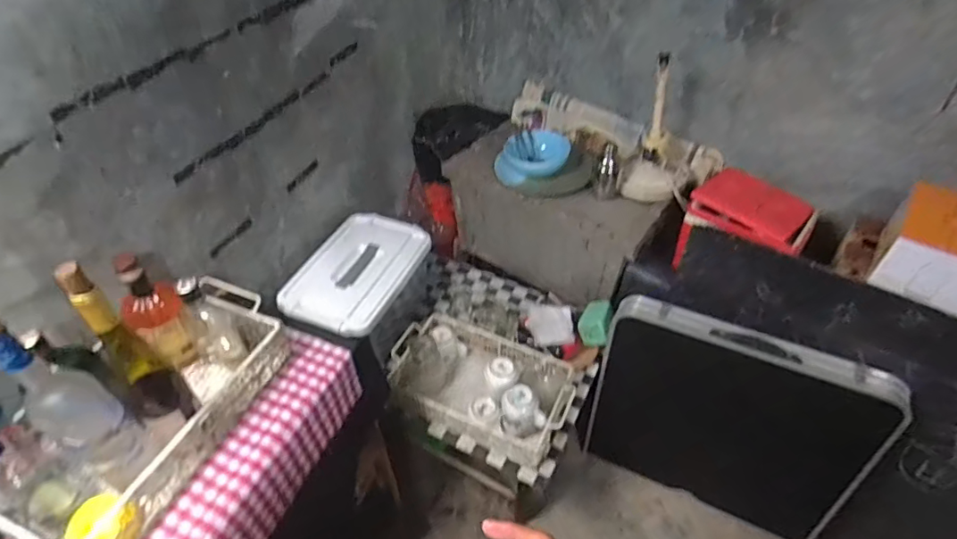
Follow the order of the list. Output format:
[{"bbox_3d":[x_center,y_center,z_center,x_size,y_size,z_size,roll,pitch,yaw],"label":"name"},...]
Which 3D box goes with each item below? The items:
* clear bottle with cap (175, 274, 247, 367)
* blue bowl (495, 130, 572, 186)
[{"bbox_3d":[-0.447,0.079,0.878,0.062,0.160,0.073,-33,52,-31],"label":"clear bottle with cap"},{"bbox_3d":[0.139,-0.320,1.460,0.189,0.093,0.145,-6,43,-7],"label":"blue bowl"}]

